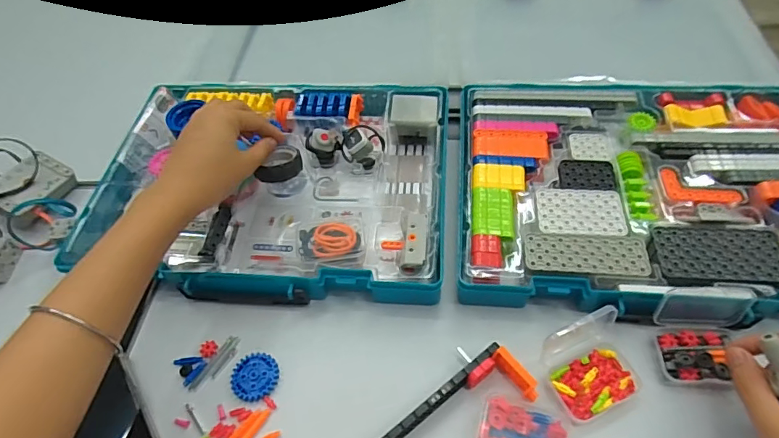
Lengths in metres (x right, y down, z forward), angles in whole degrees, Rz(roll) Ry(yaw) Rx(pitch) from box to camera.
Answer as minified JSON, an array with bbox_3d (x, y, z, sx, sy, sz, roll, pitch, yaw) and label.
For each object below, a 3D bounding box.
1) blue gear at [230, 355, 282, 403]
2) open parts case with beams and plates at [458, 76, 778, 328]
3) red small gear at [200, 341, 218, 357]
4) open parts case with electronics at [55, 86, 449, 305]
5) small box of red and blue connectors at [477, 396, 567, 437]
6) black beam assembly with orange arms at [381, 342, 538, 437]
[{"bbox_3d":[-0.114,0.134,0.395,0.040,0.005,0.038,-2,54,3],"label":"blue gear"},{"bbox_3d":[0.245,-0.032,0.455,0.349,0.053,0.270,1,54,5],"label":"open parts case with beams and plates"},{"bbox_3d":[-0.160,0.115,0.412,0.012,0.006,0.014,34,63,25],"label":"red small gear"},{"bbox_3d":[-0.123,-0.041,0.493,0.358,0.050,0.262,2,55,6],"label":"open parts case with electronics"},{"bbox_3d":[0.099,0.161,0.348,0.061,0.010,0.044,13,56,13],"label":"small box of red and blue connectors"},{"bbox_3d":[0.039,0.156,0.354,0.154,0.022,0.060,-34,59,-18],"label":"black beam assembly with orange arms"}]

